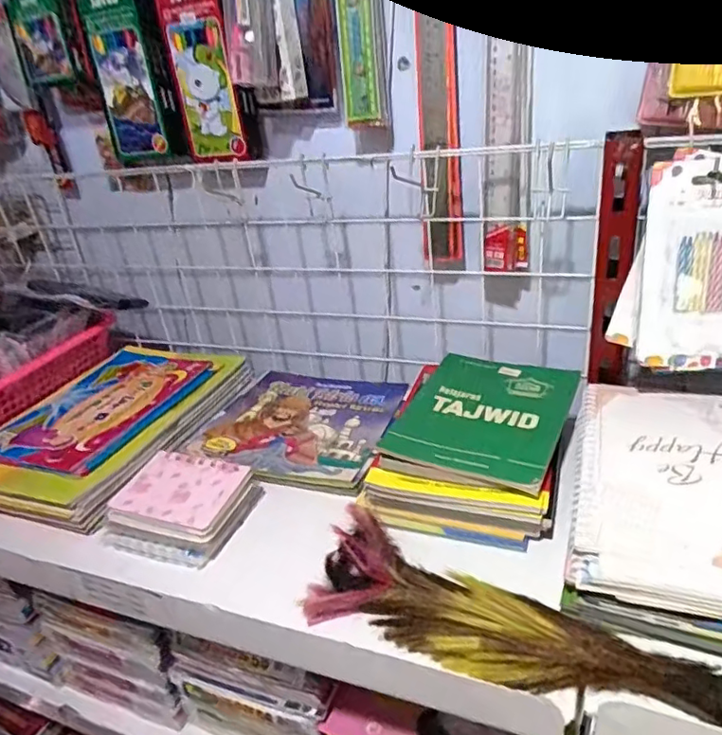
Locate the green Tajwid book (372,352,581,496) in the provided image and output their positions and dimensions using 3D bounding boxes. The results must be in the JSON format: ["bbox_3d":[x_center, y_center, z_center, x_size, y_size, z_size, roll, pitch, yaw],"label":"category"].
[{"bbox_3d":[0.114,0.041,0.527,0.135,0.015,0.178,11,32,24],"label":"green Tajwid book"}]

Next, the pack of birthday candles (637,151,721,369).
[{"bbox_3d":[0.265,-0.078,0.440,0.089,0.157,0.007,1,15,12],"label":"pack of birthday candles"}]

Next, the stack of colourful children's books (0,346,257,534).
[{"bbox_3d":[-0.292,0.055,0.673,0.233,0.042,0.307,7,30,26],"label":"stack of colourful children's books"}]

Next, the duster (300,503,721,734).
[{"bbox_3d":[0.124,0.168,0.372,0.339,0.047,0.086,8,31,28],"label":"duster"}]

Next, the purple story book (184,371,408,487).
[{"bbox_3d":[-0.066,0.059,0.643,0.193,0.012,0.196,3,28,19],"label":"purple story book"}]

